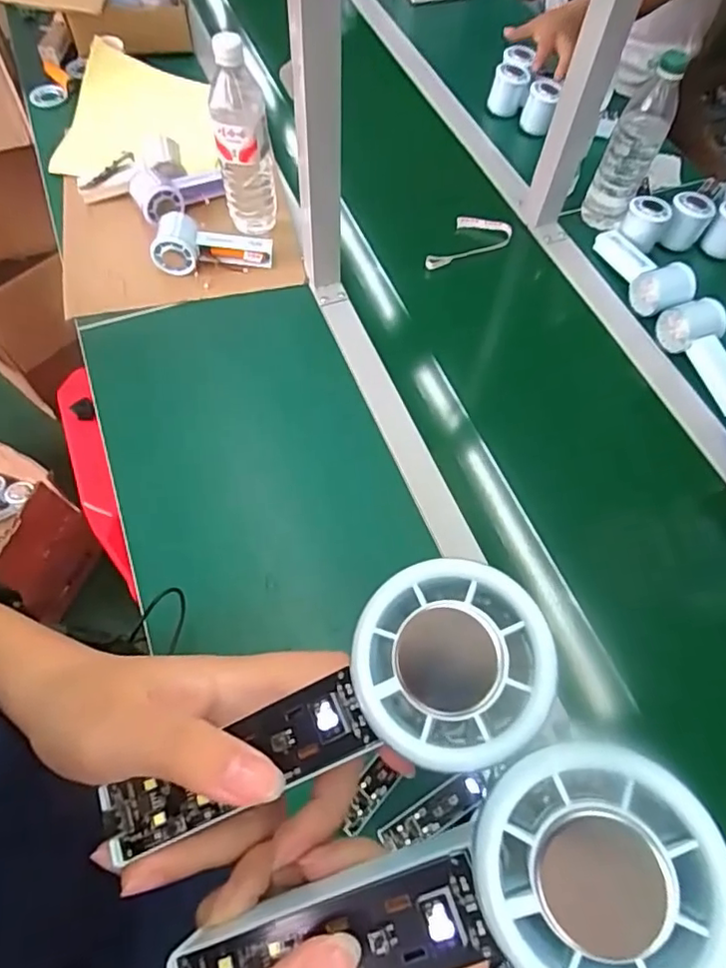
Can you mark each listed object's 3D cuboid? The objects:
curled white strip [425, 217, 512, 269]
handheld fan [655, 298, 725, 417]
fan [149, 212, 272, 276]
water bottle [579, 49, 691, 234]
[{"bbox_3d":[0.149,-0.332,0.804,0.082,0.018,0.123,27,65,12],"label":"curled white strip"},{"bbox_3d":[0.430,-0.160,0.704,0.063,0.053,0.153,-26,66,-14],"label":"handheld fan"},{"bbox_3d":[-0.194,-0.304,0.750,0.144,0.052,0.076,2,62,-1],"label":"fan"},{"bbox_3d":[0.362,-0.450,0.766,0.065,0.210,0.067,29,65,13],"label":"water bottle"}]

